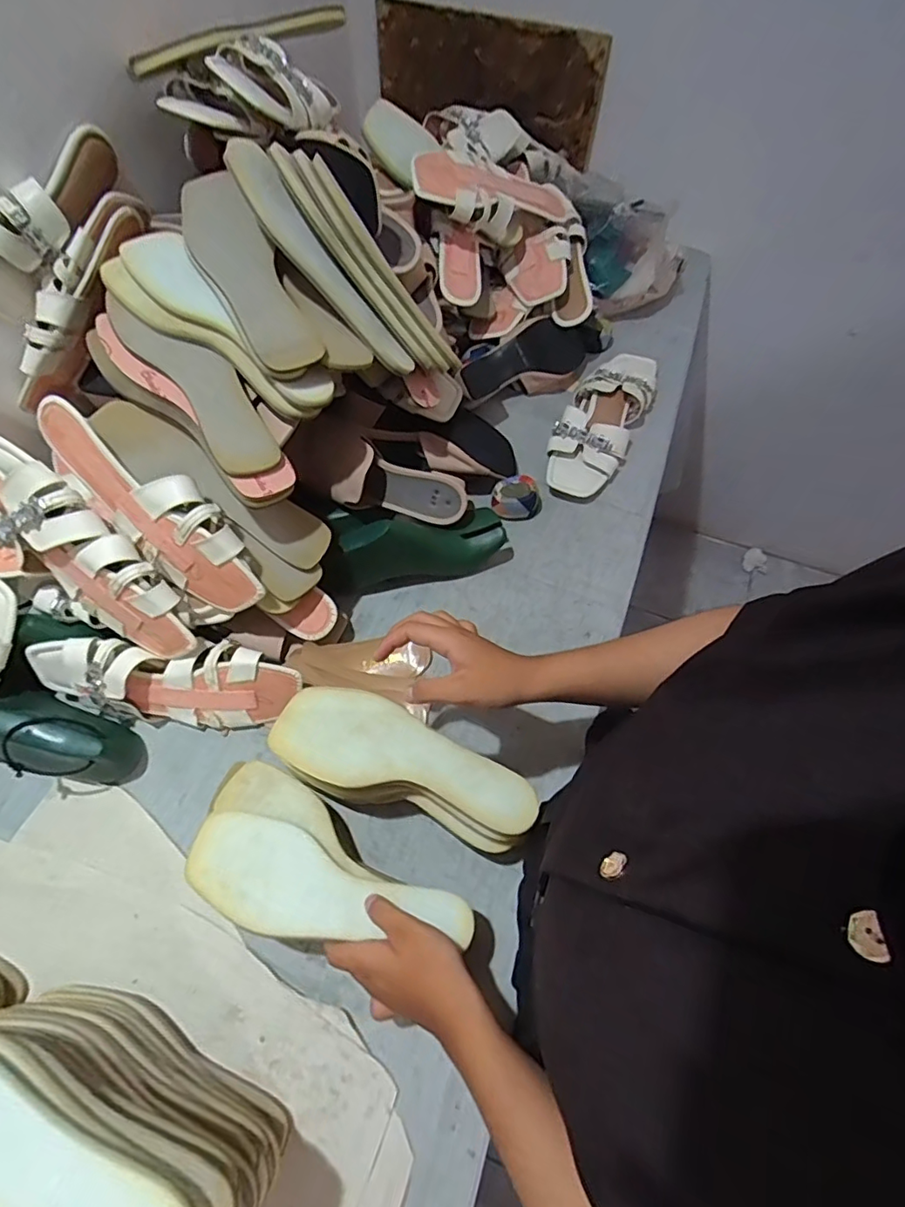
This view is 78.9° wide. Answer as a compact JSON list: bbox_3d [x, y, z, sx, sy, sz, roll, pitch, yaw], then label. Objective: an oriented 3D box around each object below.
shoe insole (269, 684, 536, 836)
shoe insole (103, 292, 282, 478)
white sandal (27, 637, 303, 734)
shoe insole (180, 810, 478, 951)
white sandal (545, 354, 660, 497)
[{"bbox_3d":[-0.041,0.136,0.501,0.238,0.013,0.081,15,72,4],"label":"shoe insole"},{"bbox_3d":[-0.247,-0.213,0.530,0.070,0.008,0.224,-41,85,-19],"label":"shoe insole"},{"bbox_3d":[-0.303,0.088,0.595,0.274,0.109,0.065,1,26,-3],"label":"white sandal"},{"bbox_3d":[-0.108,0.242,0.455,0.241,0.008,0.079,19,50,10],"label":"shoe insole"},{"bbox_3d":[0.220,-0.269,0.800,0.105,0.054,0.276,25,65,11],"label":"white sandal"}]

